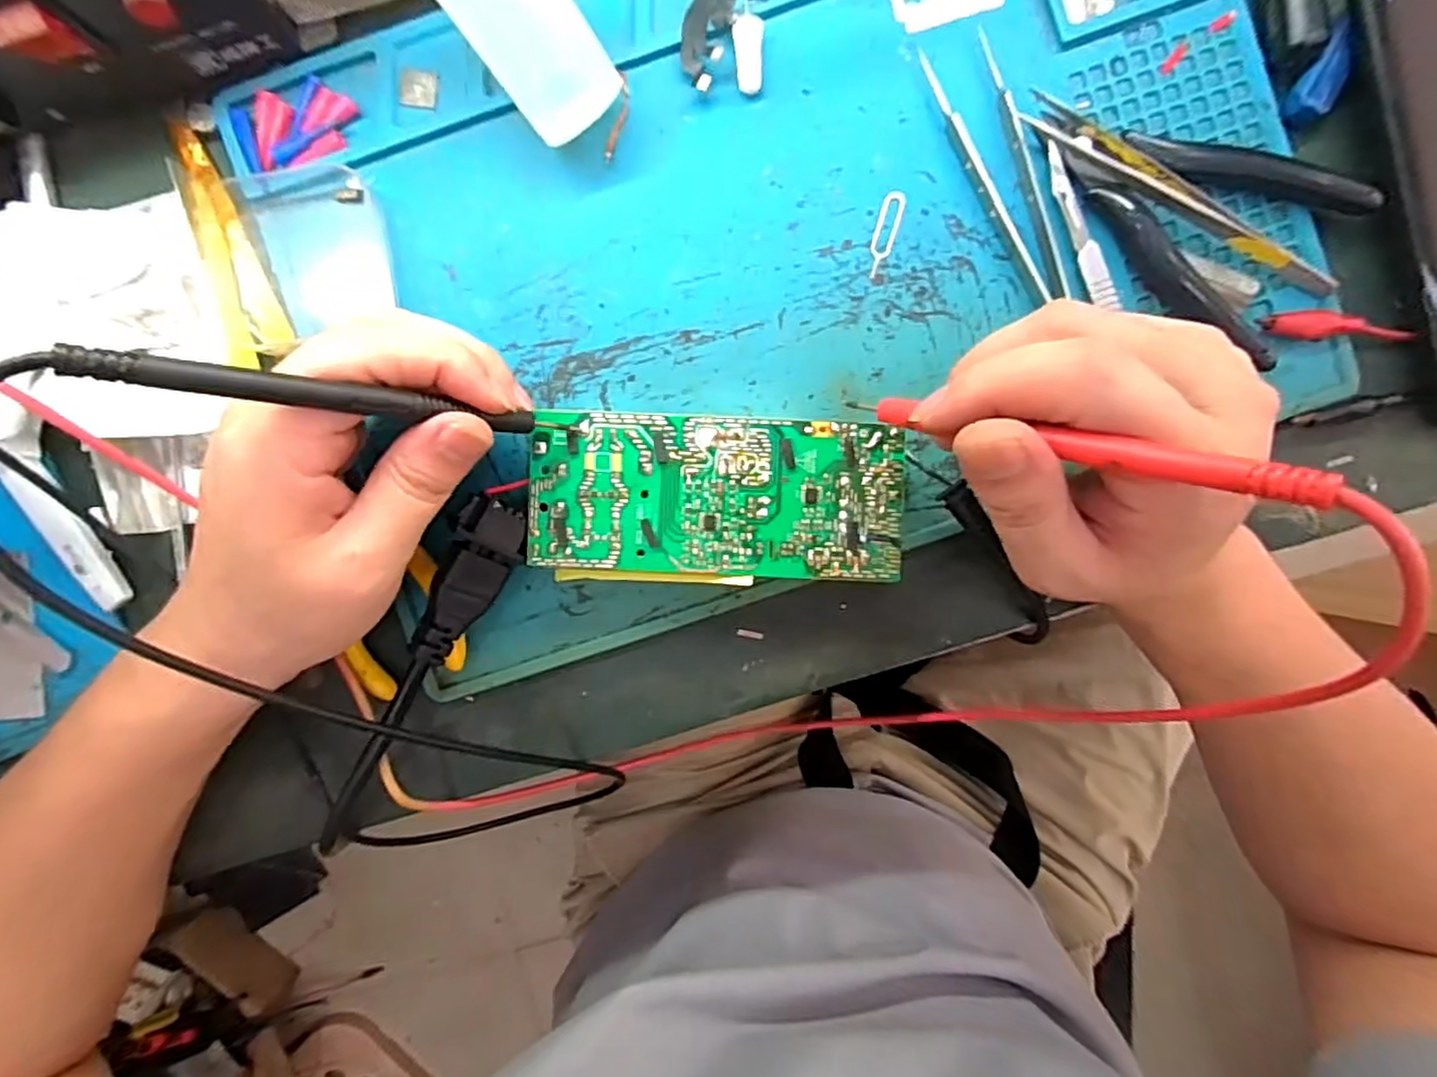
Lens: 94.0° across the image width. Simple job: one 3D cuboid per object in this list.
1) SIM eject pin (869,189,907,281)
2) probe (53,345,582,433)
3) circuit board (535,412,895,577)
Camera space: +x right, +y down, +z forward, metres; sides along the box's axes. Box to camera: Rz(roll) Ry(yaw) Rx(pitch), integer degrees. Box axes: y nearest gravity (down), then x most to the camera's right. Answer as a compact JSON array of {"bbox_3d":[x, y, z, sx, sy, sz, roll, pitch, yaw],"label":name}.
[{"bbox_3d":[0.064,-0.116,0.255,0.009,0.004,0.033,16,94,-1],"label":"SIM eject pin"},{"bbox_3d":[-0.096,-0.039,0.191,0.006,0.132,0.007,8,95,44],"label":"probe"},{"bbox_3d":[-0.001,-0.016,0.252,0.132,0.026,0.056,2,94,0],"label":"circuit board"}]

